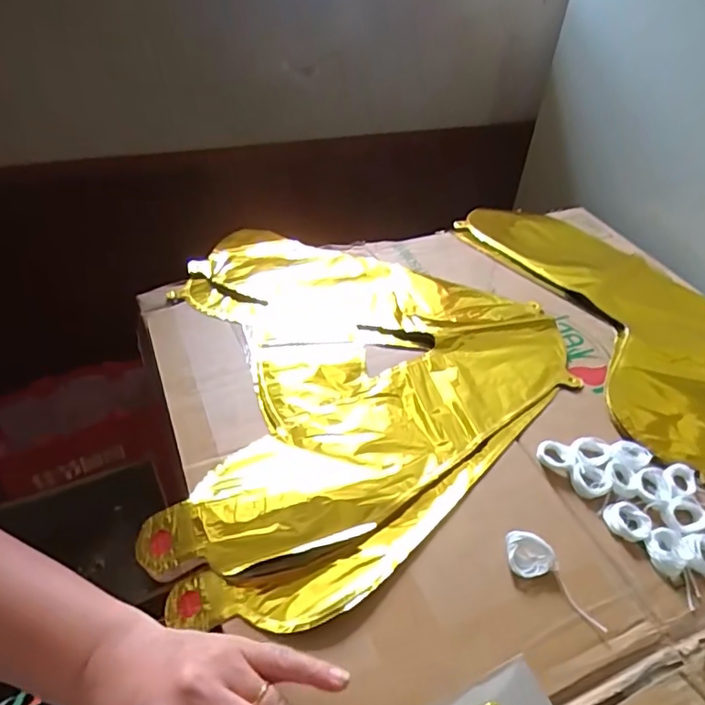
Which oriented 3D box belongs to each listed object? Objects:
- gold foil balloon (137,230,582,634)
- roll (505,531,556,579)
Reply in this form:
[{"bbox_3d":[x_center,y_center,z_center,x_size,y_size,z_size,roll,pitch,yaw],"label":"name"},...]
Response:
[{"bbox_3d":[-0.033,0.000,0.512,0.398,0.016,0.379,-28,53,-31],"label":"gold foil balloon"},{"bbox_3d":[0.116,0.132,0.373,0.028,0.014,0.027,3,43,-3],"label":"roll"}]

